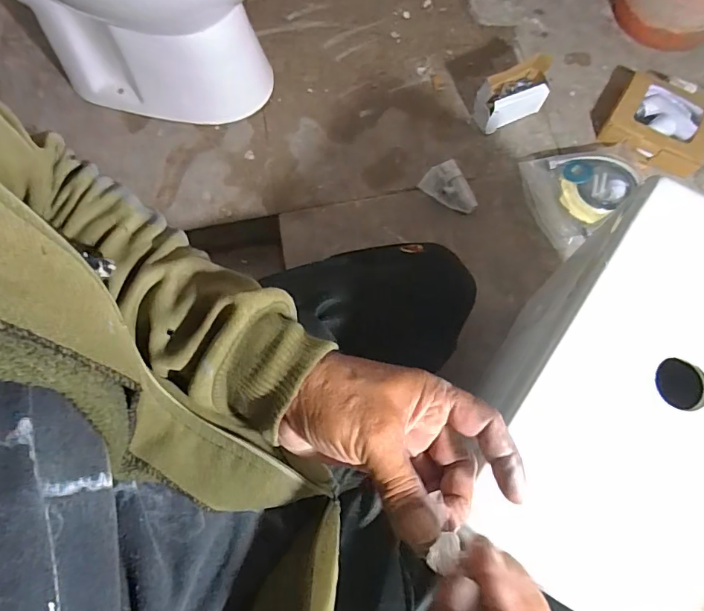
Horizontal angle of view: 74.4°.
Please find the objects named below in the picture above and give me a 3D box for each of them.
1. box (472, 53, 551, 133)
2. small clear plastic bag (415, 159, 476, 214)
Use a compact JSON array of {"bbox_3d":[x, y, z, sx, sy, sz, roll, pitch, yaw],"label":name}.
[{"bbox_3d":[0.277,-0.359,0.793,0.139,0.088,0.061,-23,73,-5],"label":"box"},{"bbox_3d":[0.160,-0.188,0.770,0.065,0.032,0.089,-30,73,-7],"label":"small clear plastic bag"}]

